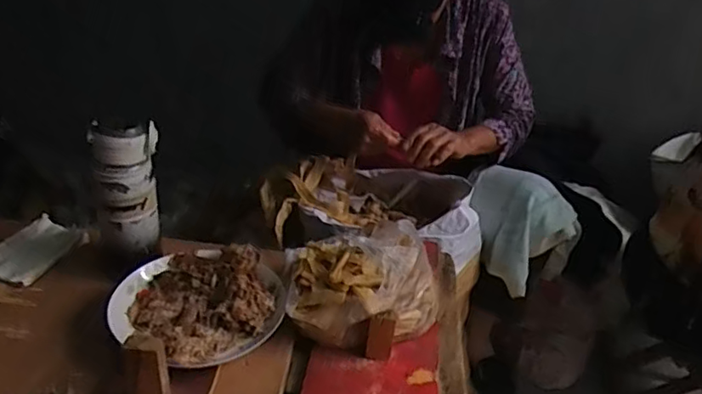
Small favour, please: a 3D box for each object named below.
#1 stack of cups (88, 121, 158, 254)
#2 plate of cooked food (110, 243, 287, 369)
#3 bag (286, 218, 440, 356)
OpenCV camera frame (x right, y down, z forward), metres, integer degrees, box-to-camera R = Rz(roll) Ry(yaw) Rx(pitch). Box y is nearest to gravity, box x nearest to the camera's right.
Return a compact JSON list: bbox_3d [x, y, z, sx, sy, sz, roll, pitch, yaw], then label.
[{"bbox_3d":[-0.298,0.002,0.778,0.078,0.212,0.074,-5,33,-18],"label":"stack of cups"},{"bbox_3d":[-0.195,0.133,0.747,0.206,0.035,0.197,5,31,-3],"label":"plate of cooked food"},{"bbox_3d":[0.020,0.109,0.793,0.216,0.126,0.169,0,31,-10],"label":"bag"}]

